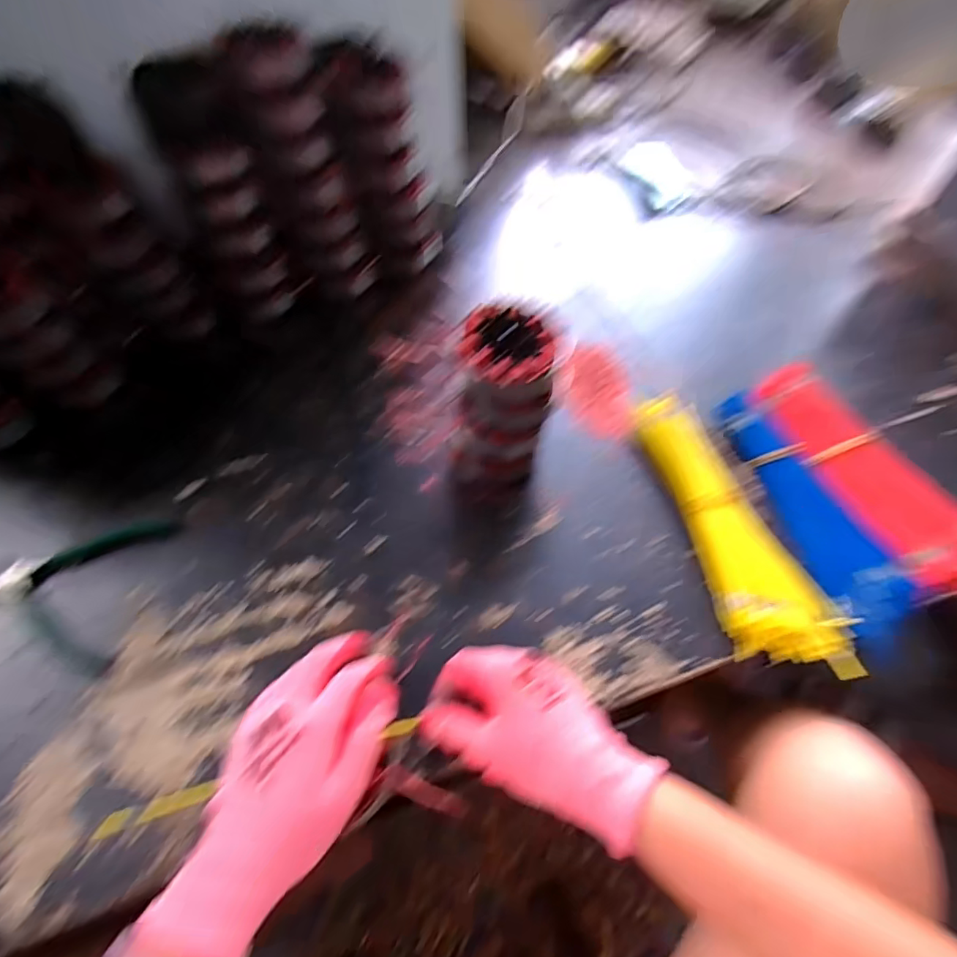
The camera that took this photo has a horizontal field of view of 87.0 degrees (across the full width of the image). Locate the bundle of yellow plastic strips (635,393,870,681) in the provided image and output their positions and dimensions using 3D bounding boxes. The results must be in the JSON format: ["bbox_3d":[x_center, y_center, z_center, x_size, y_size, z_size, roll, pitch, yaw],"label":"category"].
[{"bbox_3d":[0.221,0.038,0.448,0.082,0.032,0.274,-12,57,-9],"label":"bundle of yellow plastic strips"}]

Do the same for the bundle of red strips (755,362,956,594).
[{"bbox_3d":[0.360,-0.010,0.469,0.072,0.034,0.246,-17,58,-13],"label":"bundle of red strips"}]

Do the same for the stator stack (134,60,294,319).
[{"bbox_3d":[-0.285,-0.319,0.577,0.079,0.242,0.092,-26,60,-18],"label":"stator stack"}]

